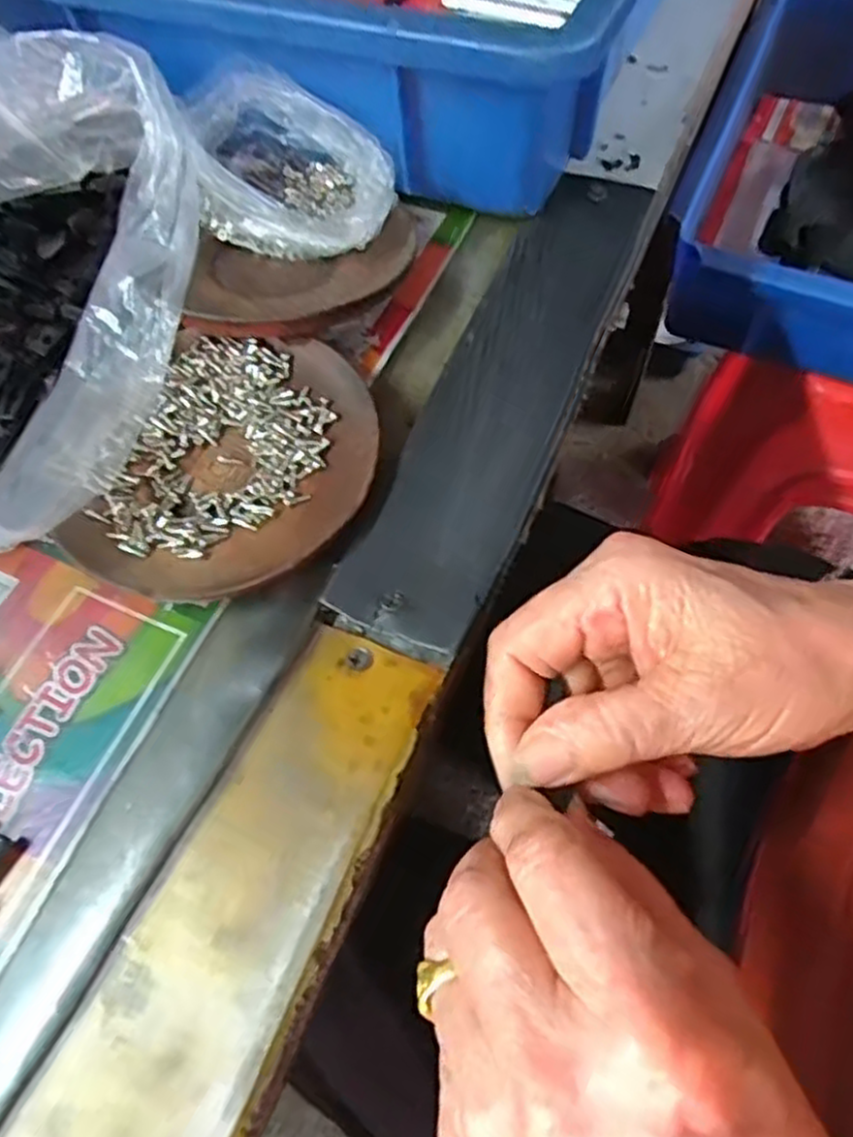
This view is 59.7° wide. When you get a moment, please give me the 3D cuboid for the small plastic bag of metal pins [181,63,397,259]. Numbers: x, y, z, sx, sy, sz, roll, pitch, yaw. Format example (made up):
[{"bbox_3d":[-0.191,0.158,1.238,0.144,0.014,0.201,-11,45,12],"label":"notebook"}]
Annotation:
[{"bbox_3d":[-0.057,-0.161,0.299,0.091,0.043,0.055,20,68,12],"label":"small plastic bag of metal pins"}]

